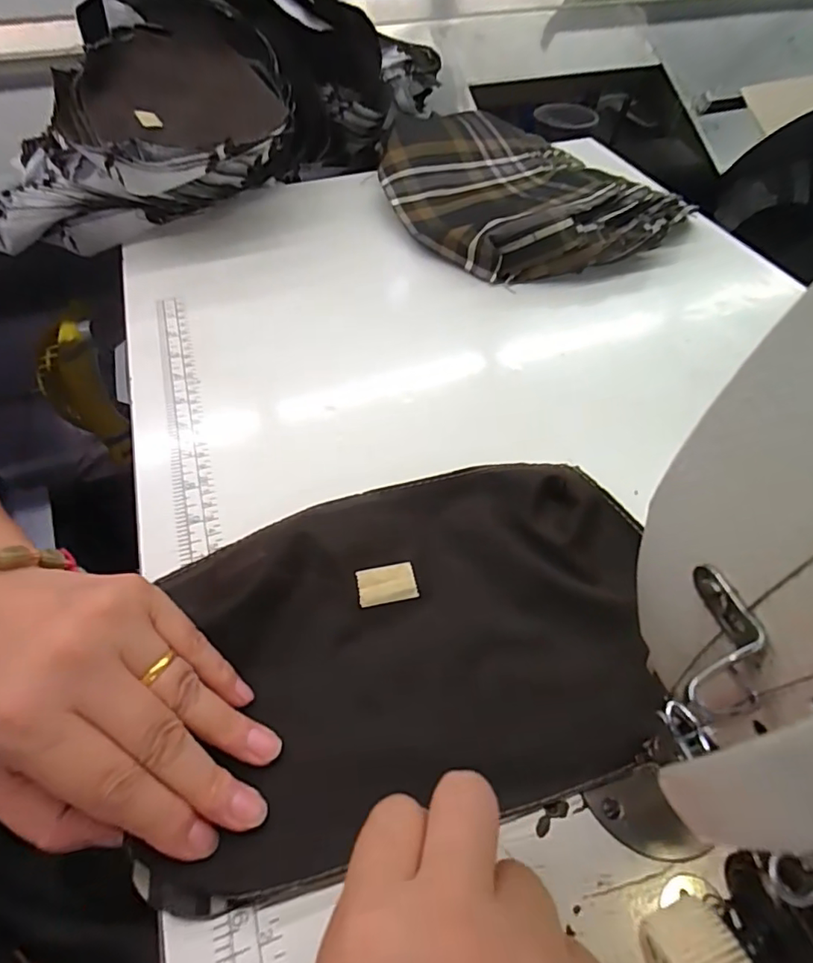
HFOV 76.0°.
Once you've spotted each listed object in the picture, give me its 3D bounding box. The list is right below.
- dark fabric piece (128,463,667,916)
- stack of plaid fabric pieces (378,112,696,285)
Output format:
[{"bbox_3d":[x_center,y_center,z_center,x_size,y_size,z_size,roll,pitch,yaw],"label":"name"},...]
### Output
[{"bbox_3d":[0.006,0.070,0.247,0.229,0.018,0.156,-14,59,-7],"label":"dark fabric piece"},{"bbox_3d":[0.090,-0.280,0.491,0.206,0.044,0.259,-17,54,-12],"label":"stack of plaid fabric pieces"}]

